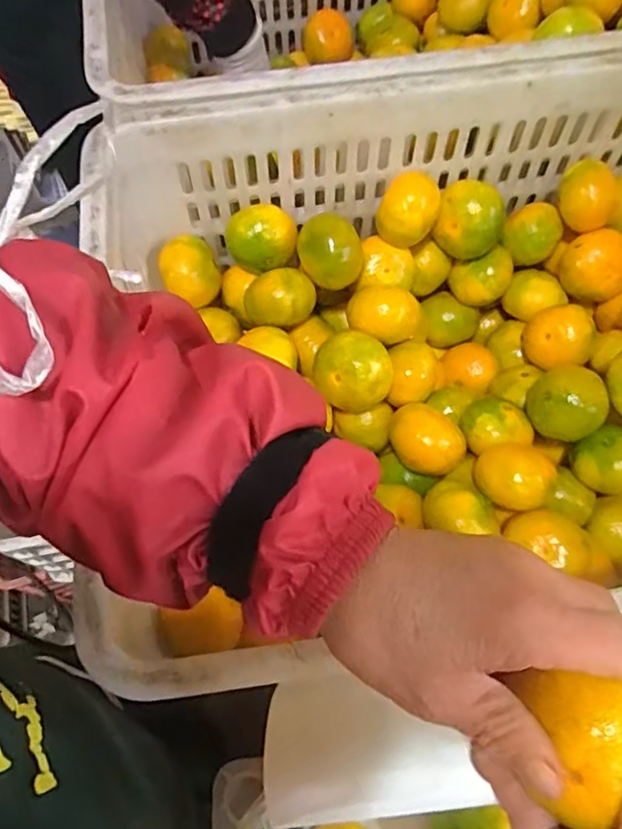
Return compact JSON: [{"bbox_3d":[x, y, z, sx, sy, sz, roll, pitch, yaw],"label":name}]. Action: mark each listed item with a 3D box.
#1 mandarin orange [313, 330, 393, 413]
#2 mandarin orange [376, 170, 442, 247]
[{"bbox_3d":[0.036,-0.040,0.510,0.063,0.049,0.060,-9,65,-3],"label":"mandarin orange"},{"bbox_3d":[0.089,-0.179,0.544,0.047,0.049,0.051,0,65,1],"label":"mandarin orange"}]

